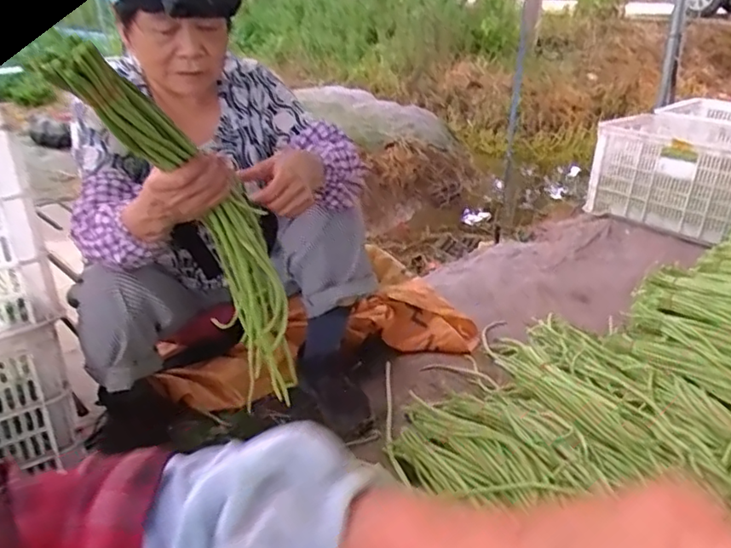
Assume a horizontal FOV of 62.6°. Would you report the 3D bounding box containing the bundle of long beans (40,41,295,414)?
[{"bbox_3d":[-0.185,-0.047,0.759,0.092,0.544,0.121,12,60,21],"label":"bundle of long beans"}]

